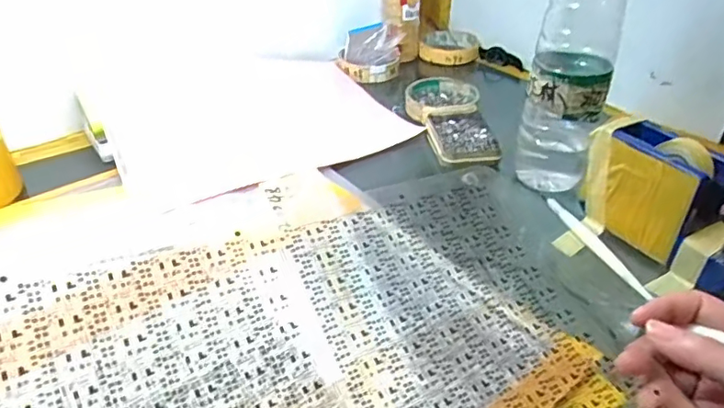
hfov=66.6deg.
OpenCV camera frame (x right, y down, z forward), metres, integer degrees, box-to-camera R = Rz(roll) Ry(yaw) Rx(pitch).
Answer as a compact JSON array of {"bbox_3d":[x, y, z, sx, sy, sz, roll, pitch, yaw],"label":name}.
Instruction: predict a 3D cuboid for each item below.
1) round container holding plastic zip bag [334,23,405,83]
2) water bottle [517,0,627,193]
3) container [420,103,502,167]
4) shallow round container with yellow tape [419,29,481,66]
[{"bbox_3d":[0.011,-0.204,0.730,0.081,0.049,0.088,3,36,5],"label":"round container holding plastic zip bag"},{"bbox_3d":[0.175,-0.113,0.461,0.063,0.222,0.067,12,37,18],"label":"water bottle"},{"bbox_3d":[0.104,-0.072,0.581,0.066,0.016,0.105,-4,35,-4],"label":"container"},{"bbox_3d":[0.127,-0.227,0.796,0.083,0.021,0.092,4,36,7],"label":"shallow round container with yellow tape"}]

